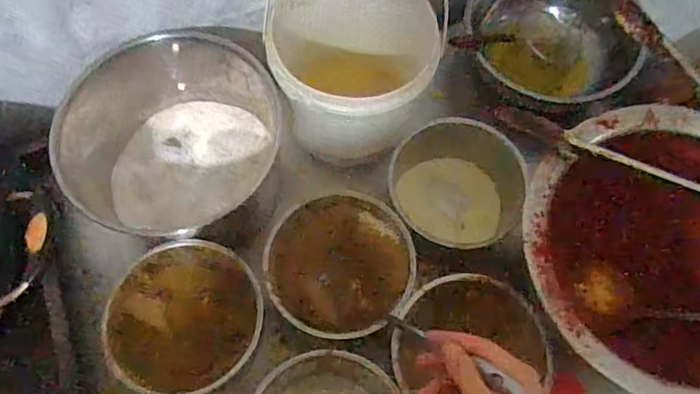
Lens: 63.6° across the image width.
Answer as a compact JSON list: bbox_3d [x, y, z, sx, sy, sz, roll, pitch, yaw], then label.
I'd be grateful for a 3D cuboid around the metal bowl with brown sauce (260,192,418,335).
[{"bbox_3d":[-0.012,0.073,0.615,0.148,0.071,0.142,0,67,0],"label":"metal bowl with brown sauce"}]

